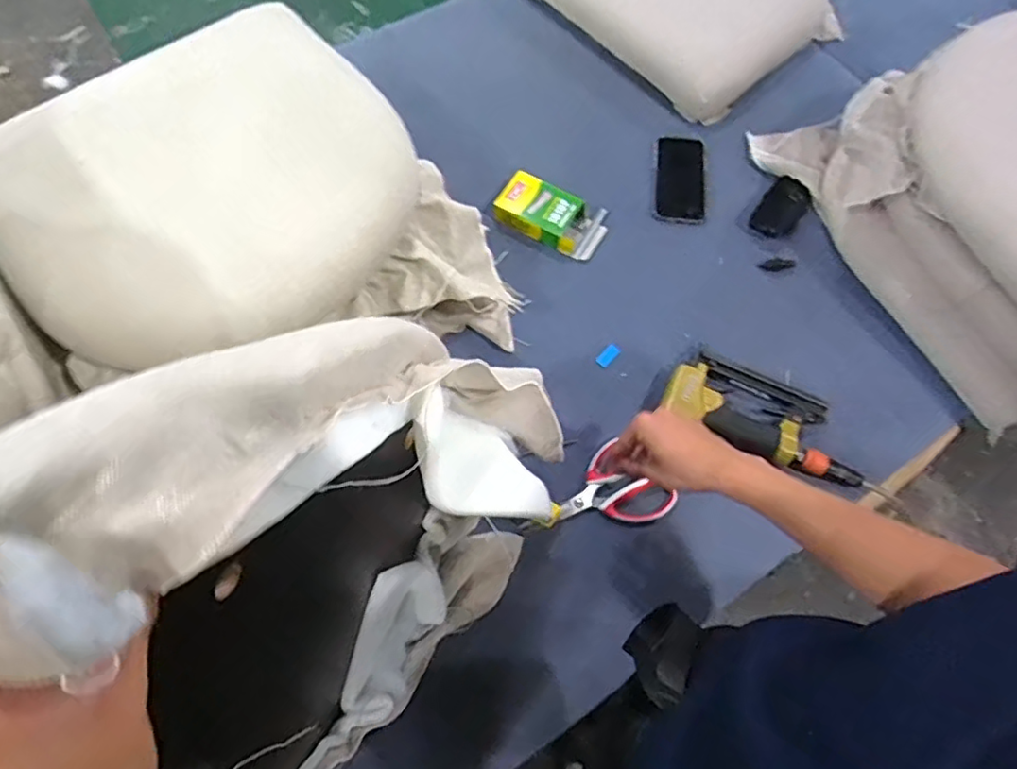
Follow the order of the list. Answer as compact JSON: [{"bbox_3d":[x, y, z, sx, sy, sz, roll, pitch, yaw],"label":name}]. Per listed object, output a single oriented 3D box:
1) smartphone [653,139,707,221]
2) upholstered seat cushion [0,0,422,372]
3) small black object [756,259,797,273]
[{"bbox_3d":[0.259,-0.309,0.934,0.076,0.015,0.152,5,69,7],"label":"smartphone"},{"bbox_3d":[-0.342,-0.238,0.675,0.443,0.071,0.445,-36,72,-15],"label":"upholstered seat cushion"},{"bbox_3d":[0.383,-0.170,0.876,0.051,0.006,0.018,-2,68,-3],"label":"small black object"}]

